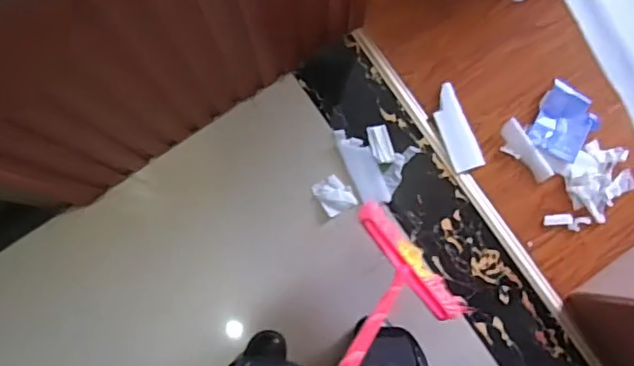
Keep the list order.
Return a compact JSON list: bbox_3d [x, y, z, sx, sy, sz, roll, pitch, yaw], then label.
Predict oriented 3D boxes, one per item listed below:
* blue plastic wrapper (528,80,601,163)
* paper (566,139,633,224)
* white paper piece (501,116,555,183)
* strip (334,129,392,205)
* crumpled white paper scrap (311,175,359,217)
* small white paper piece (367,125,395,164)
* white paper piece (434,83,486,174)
[{"bbox_3d":[0.661,-0.159,1.523,0.154,0.041,0.177,31,84,3],"label":"blue plastic wrapper"},{"bbox_3d":[0.746,-0.015,1.506,0.157,0.034,0.191,43,84,4],"label":"paper"},{"bbox_3d":[0.548,-0.078,1.516,0.078,0.038,0.182,-34,84,-4],"label":"white paper piece"},{"bbox_3d":[0.120,-0.046,1.490,0.084,0.010,0.212,-20,82,-8],"label":"strip"},{"bbox_3d":[0.045,0.030,1.475,0.088,0.013,0.096,-31,84,-4],"label":"crumpled white paper scrap"},{"bbox_3d":[0.168,-0.102,1.497,0.056,0.009,0.103,-14,83,-2],"label":"small white paper piece"},{"bbox_3d":[0.366,-0.147,1.518,0.086,0.007,0.235,-20,83,-3],"label":"white paper piece"}]

